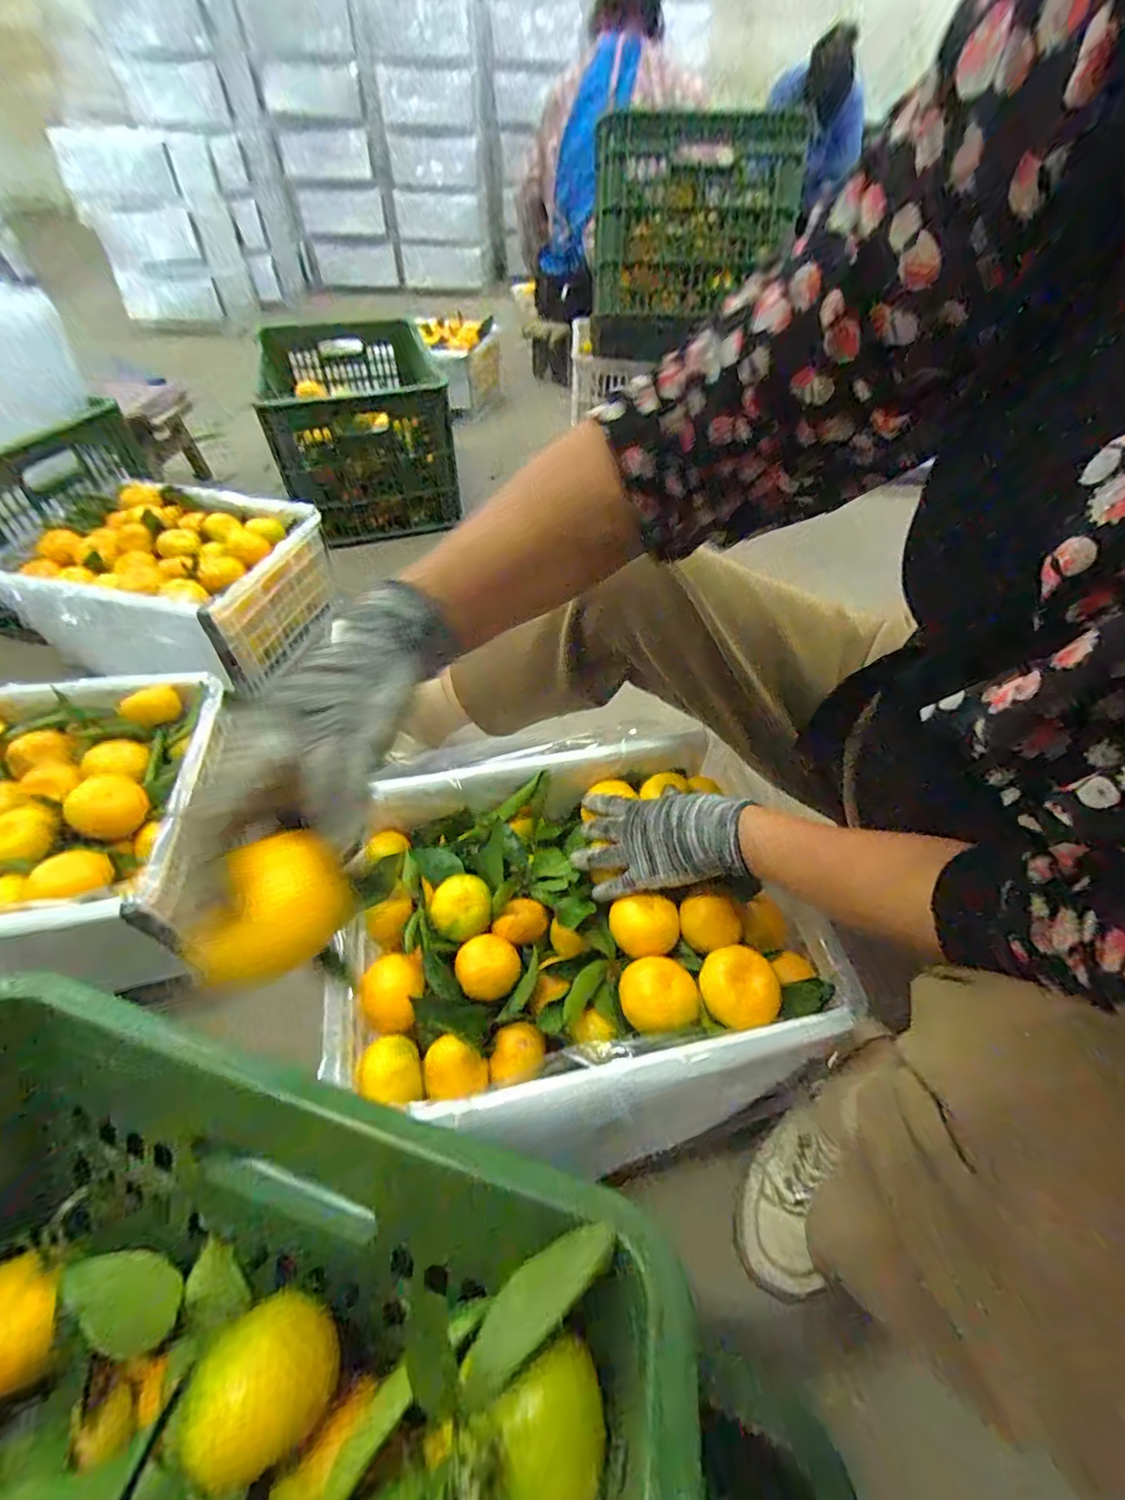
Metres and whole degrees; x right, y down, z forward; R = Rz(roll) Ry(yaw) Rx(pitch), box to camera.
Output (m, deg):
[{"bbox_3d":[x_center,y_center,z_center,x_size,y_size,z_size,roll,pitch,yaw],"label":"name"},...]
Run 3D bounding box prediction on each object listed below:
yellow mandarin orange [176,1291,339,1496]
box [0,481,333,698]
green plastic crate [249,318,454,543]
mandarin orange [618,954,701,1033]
[{"bbox_3d":[-0.127,0.270,0.242,0.053,0.056,0.051,-18,53,-15],"label":"yellow mandarin orange"},{"bbox_3d":[-0.628,-0.265,0.889,0.389,0.165,0.320,11,51,8],"label":"box"},{"bbox_3d":[-0.445,-0.741,1.252,0.373,0.263,0.564,-14,52,-12],"label":"green plastic crate"},{"bbox_3d":[0.078,0.206,0.462,0.060,0.046,0.059,0,50,-1],"label":"mandarin orange"}]

